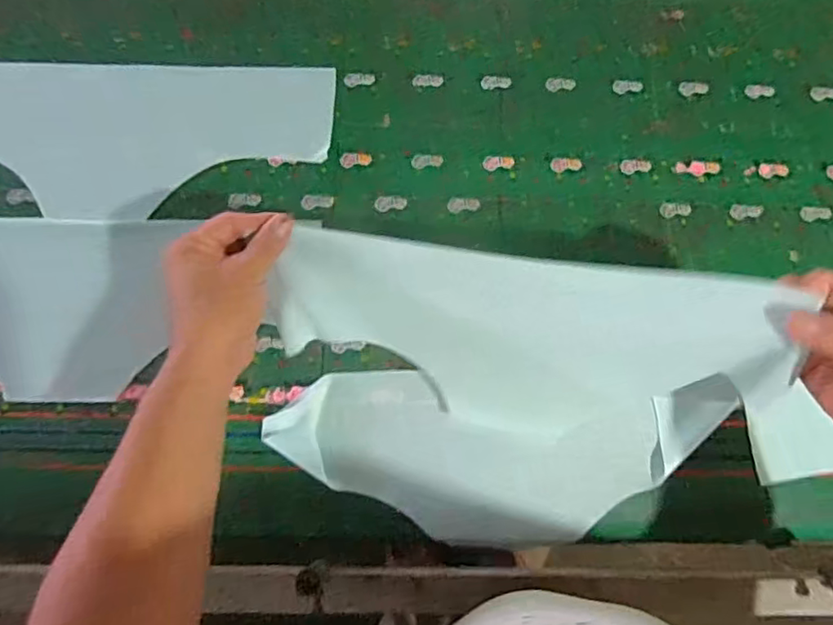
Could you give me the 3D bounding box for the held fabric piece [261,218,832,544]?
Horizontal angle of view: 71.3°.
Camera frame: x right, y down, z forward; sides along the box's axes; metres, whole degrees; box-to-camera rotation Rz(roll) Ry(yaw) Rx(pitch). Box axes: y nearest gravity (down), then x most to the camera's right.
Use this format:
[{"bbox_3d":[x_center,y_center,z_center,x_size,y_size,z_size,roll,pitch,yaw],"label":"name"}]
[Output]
[{"bbox_3d":[0.082,0.069,0.482,0.406,0.166,0.232,6,74,1],"label":"held fabric piece"}]

